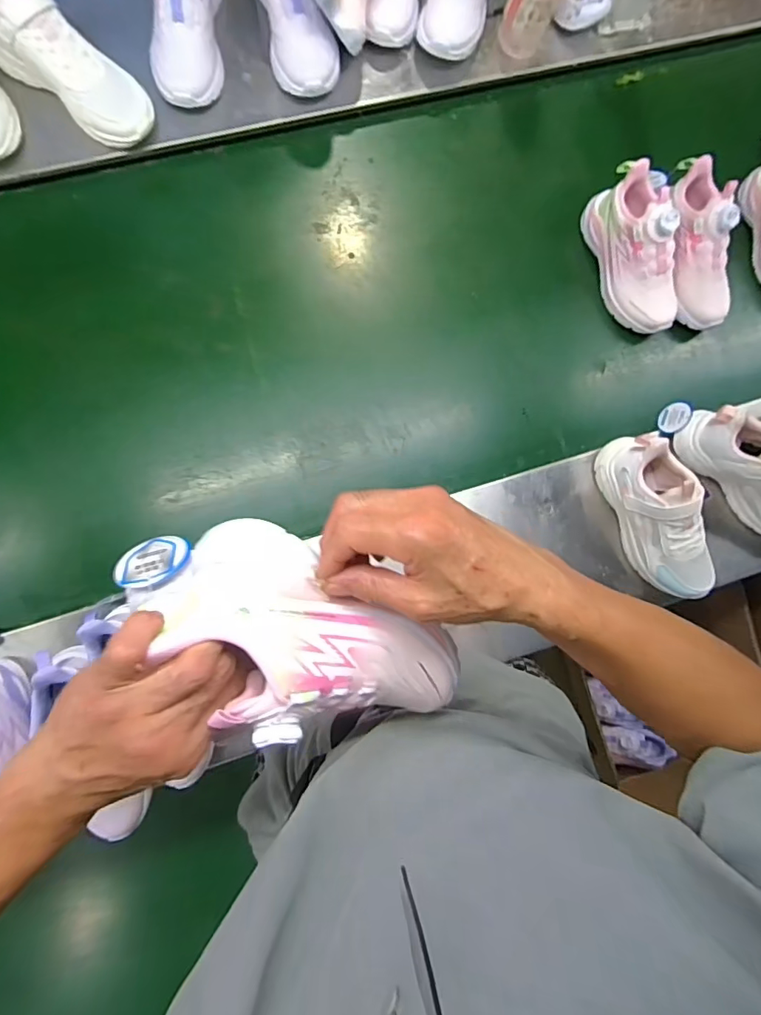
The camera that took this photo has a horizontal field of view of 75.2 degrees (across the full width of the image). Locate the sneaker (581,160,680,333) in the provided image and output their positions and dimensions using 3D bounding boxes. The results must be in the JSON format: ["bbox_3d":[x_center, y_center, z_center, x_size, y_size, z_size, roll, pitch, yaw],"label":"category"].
[{"bbox_3d":[0.375,-0.366,0.709,0.080,0.108,0.217,-19,89,-6],"label":"sneaker"}]

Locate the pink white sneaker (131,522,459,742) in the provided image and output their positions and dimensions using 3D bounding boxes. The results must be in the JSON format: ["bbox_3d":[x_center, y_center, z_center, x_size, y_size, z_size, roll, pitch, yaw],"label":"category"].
[{"bbox_3d":[-0.040,0.092,0.323,0.213,0.068,0.110,29,84,-17],"label":"pink white sneaker"}]

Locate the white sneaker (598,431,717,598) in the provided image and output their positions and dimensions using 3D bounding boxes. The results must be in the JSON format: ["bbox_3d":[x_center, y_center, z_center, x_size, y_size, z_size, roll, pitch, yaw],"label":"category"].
[{"bbox_3d":[0.370,0.012,0.649,0.080,0.102,0.229,-23,89,-5],"label":"white sneaker"}]

